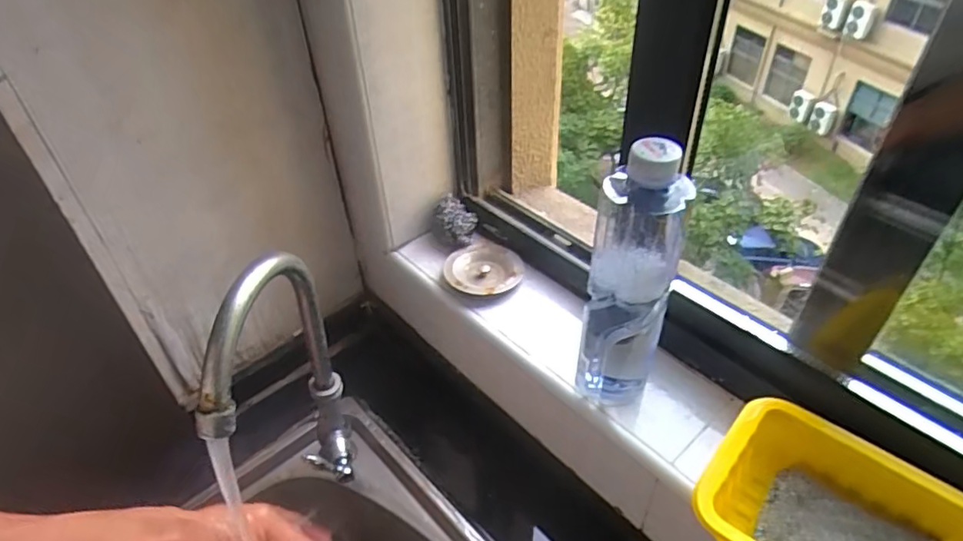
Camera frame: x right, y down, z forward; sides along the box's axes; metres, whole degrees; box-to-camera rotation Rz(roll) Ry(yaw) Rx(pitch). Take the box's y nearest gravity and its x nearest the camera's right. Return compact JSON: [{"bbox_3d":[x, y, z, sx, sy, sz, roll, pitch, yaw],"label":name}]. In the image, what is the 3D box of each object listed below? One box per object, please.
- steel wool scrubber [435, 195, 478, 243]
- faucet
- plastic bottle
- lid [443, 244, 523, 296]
[{"bbox_3d":[-0.030,-0.056,0.666,0.051,0.041,0.056,-6,42,-2],"label":"steel wool scrubber"},{"bbox_3d":[-0.161,0.120,0.506,0.051,0.297,0.164,-5,42,-1],"label":"faucet"},{"bbox_3d":[0.113,0.014,0.452,0.064,0.233,0.050,12,44,17],"label":"plastic bottle"},{"bbox_3d":[0.002,-0.001,0.630,0.081,0.015,0.075,-2,42,2],"label":"lid"}]

